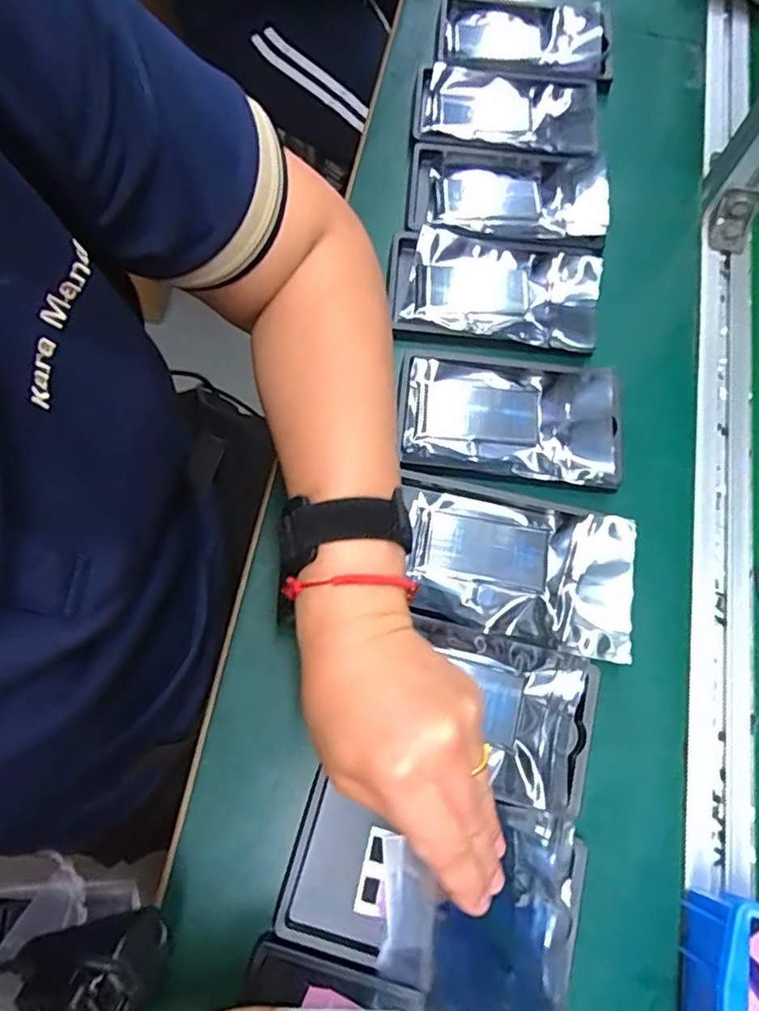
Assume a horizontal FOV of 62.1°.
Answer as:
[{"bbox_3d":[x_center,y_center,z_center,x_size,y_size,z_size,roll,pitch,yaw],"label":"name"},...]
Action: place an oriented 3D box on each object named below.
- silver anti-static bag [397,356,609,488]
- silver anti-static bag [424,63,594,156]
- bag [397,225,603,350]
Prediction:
[{"bbox_3d":[0.091,-0.062,0.454,0.144,0.015,0.082,9,71,-1],"label":"silver anti-static bag"},{"bbox_3d":[0.114,-0.345,0.559,0.147,0.024,0.089,12,71,-1],"label":"silver anti-static bag"},{"bbox_3d":[0.097,-0.166,0.491,0.146,0.023,0.086,12,71,0],"label":"bag"}]

